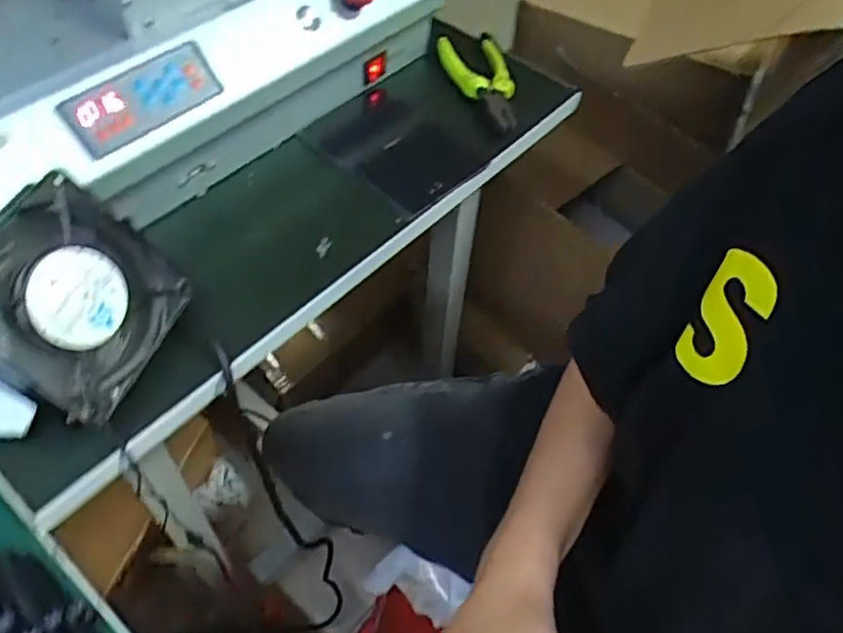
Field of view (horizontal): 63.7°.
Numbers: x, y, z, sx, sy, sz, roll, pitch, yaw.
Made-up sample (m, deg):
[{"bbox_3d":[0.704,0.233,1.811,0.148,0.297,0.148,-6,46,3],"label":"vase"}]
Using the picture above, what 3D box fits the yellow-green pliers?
[{"bbox_3d":[0.055,-0.219,0.636,0.064,0.028,0.133,-7,54,-9],"label":"yellow-green pliers"}]

